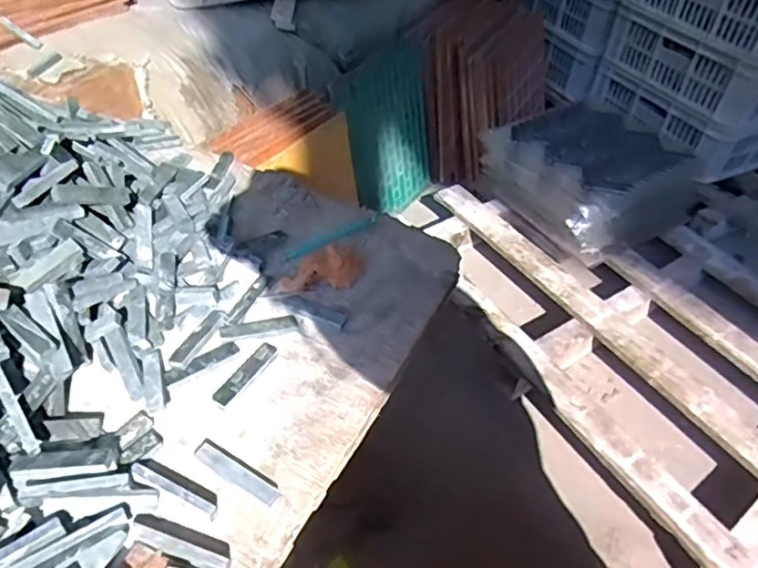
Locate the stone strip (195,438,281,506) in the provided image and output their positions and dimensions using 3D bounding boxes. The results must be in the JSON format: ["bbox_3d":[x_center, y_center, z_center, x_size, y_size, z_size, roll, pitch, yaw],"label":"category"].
[{"bbox_3d":[-0.092,0.120,0.394,0.064,0.006,0.016,26,46,21],"label":"stone strip"}]

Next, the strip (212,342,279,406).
[{"bbox_3d":[-0.099,0.065,0.459,0.014,0.009,0.064,26,46,20],"label":"strip"}]

